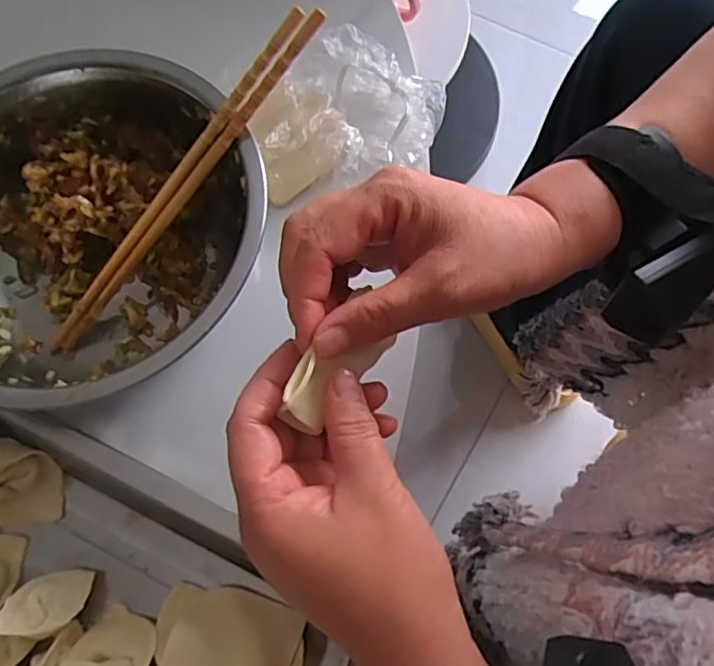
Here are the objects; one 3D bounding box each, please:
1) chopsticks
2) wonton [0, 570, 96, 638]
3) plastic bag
[{"bbox_3d":[-0.101,-0.077,0.326,0.018,0.011,0.235,45,103,14],"label":"chopsticks"},{"bbox_3d":[-0.156,0.136,0.297,0.037,0.028,0.027,-11,72,-3],"label":"wonton"},{"bbox_3d":[-0.007,-0.142,0.374,0.116,0.033,0.091,-14,72,-4],"label":"plastic bag"}]

